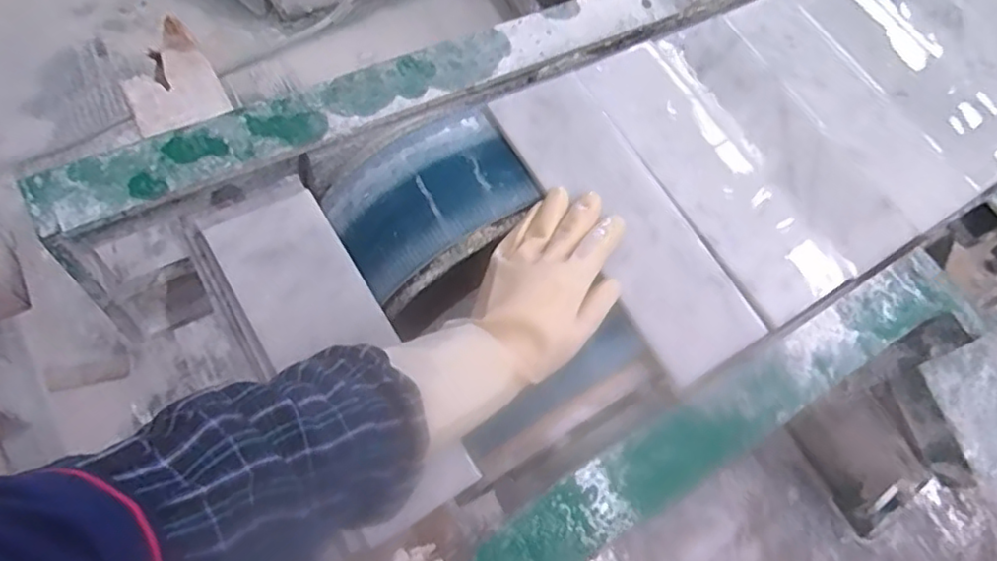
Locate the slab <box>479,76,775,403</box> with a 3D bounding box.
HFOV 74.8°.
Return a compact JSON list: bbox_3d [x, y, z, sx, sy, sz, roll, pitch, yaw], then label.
[{"bbox_3d":[0.109,-0.057,0.572,0.097,0.013,0.302,-29,76,-17],"label":"slab"}]

